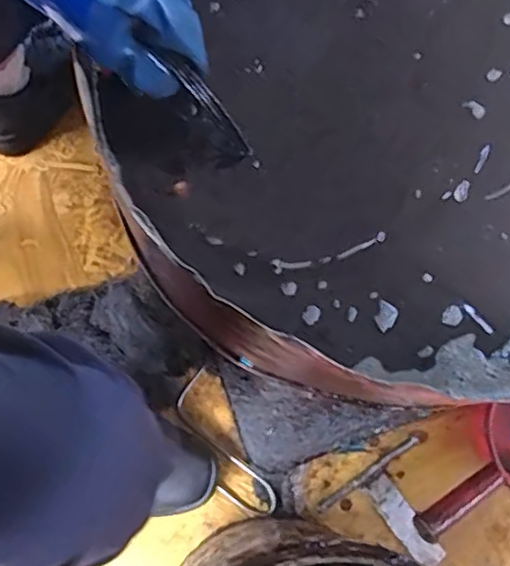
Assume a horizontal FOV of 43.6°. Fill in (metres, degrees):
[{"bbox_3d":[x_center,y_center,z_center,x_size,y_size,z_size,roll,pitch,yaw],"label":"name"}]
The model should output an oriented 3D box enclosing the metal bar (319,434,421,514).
[{"bbox_3d":[0.139,0.232,0.776,0.149,0.016,0.013,-33,81,-11],"label":"metal bar"}]

